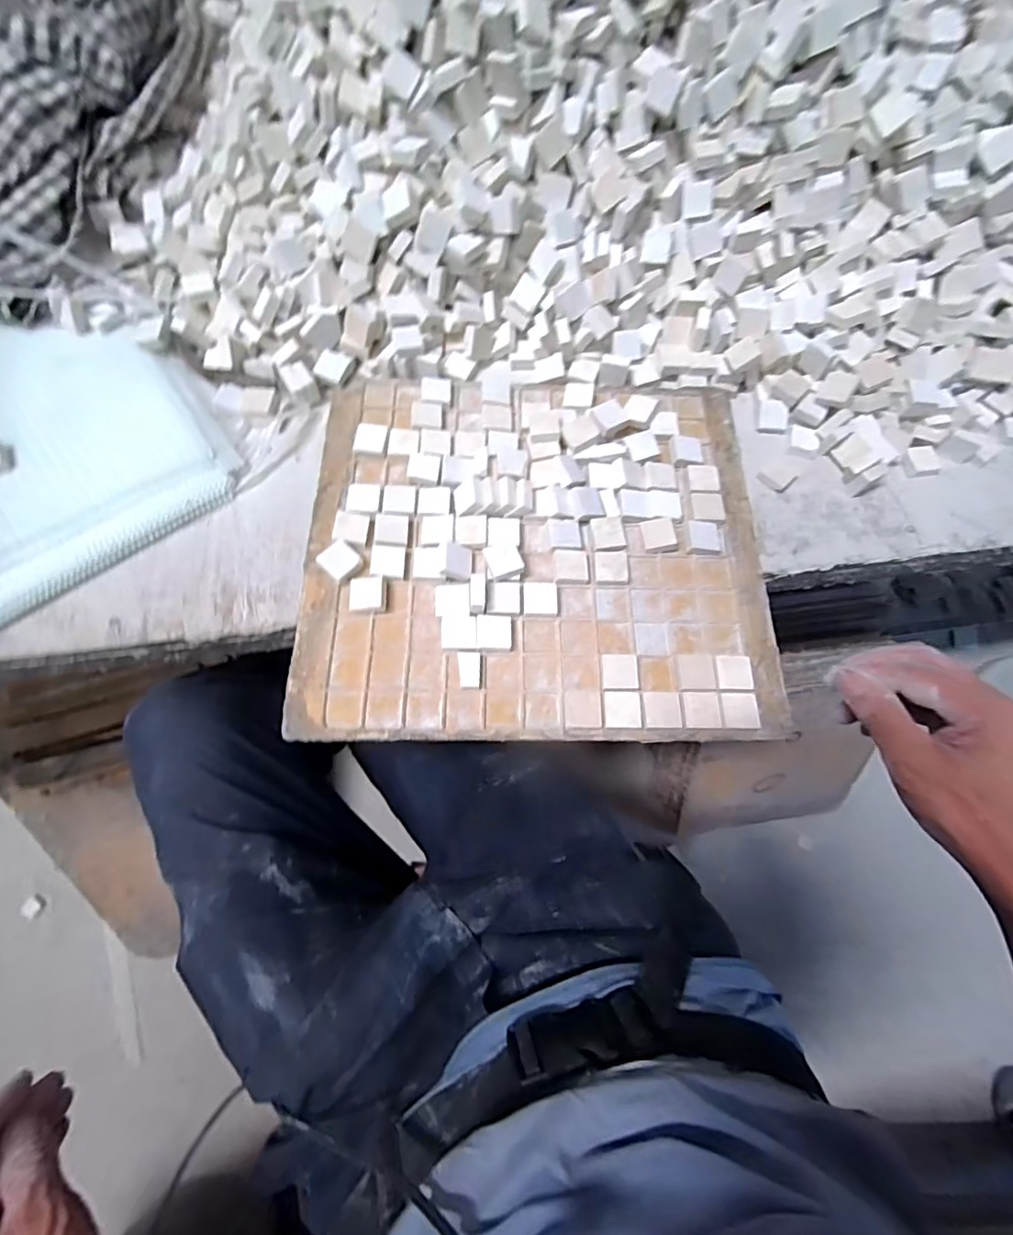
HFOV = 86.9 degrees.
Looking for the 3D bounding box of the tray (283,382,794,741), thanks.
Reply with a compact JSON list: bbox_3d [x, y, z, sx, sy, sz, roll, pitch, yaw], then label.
[{"bbox_3d":[0.026,-0.063,0.422,0.352,0.023,0.308,0,70,-2],"label":"tray"}]

